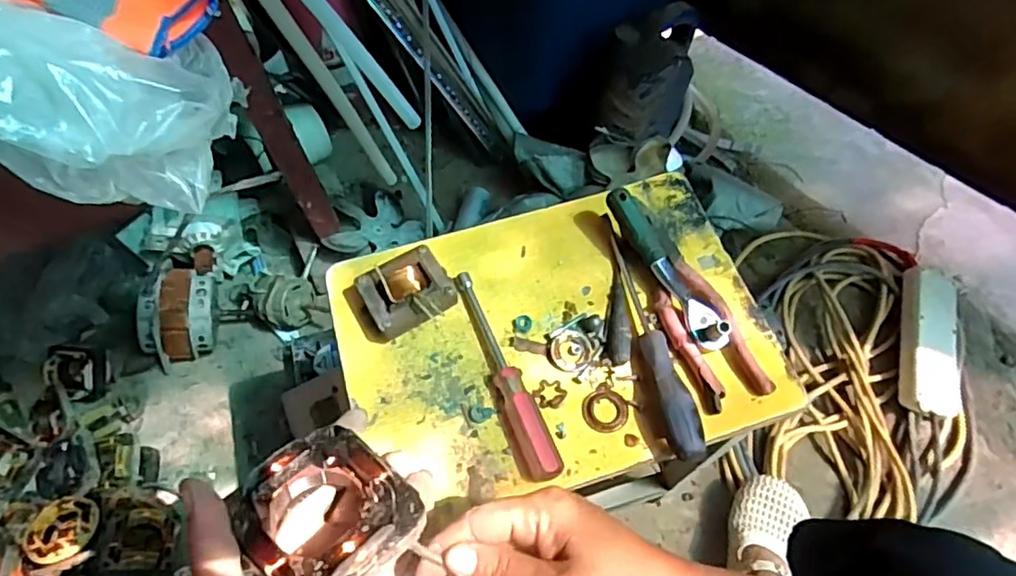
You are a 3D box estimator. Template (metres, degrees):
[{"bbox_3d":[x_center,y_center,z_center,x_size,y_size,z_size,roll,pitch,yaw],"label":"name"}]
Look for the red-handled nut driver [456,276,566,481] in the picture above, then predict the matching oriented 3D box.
[{"bbox_3d":[-0.002,0.061,0.462,0.028,0.020,0.177,-18,61,-8],"label":"red-handled nut driver"}]

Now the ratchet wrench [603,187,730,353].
[{"bbox_3d":[0.128,-0.018,0.486,0.027,0.035,0.147,-27,62,-12],"label":"ratchet wrench"}]

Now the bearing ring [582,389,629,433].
[{"bbox_3d":[0.073,0.093,0.457,0.034,0.004,0.032,-1,60,2],"label":"bearing ring"}]

